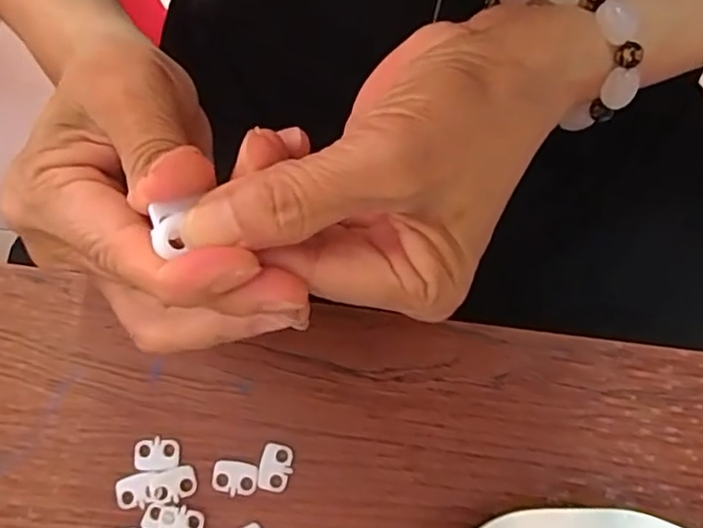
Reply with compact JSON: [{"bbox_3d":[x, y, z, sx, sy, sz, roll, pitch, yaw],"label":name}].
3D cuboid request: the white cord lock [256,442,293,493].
[{"bbox_3d":[-0.032,0.084,0.262,0.013,0.004,0.018,11,78,4],"label":"white cord lock"}]

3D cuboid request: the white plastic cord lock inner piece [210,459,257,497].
[{"bbox_3d":[-0.049,0.088,0.262,0.019,0.004,0.013,10,78,4],"label":"white plastic cord lock inner piece"}]

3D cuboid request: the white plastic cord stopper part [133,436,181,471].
[{"bbox_3d":[-0.082,0.079,0.265,0.019,0.004,0.013,-1,78,1],"label":"white plastic cord stopper part"}]

